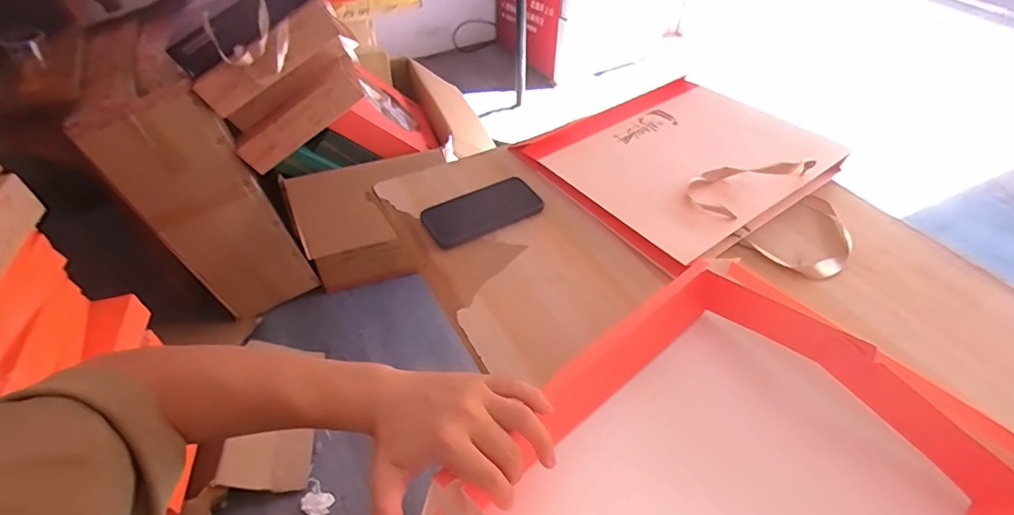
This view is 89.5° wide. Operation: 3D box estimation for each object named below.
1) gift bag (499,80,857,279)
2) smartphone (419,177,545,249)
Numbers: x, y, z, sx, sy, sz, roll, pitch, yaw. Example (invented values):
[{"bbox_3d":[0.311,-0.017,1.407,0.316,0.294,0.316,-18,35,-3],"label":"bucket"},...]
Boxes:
[{"bbox_3d":[0.279,-0.137,0.732,0.356,0.068,0.413,-29,53,-25],"label":"gift bag"},{"bbox_3d":[-0.035,-0.065,0.705,0.158,0.014,0.079,-22,50,-21],"label":"smartphone"}]

